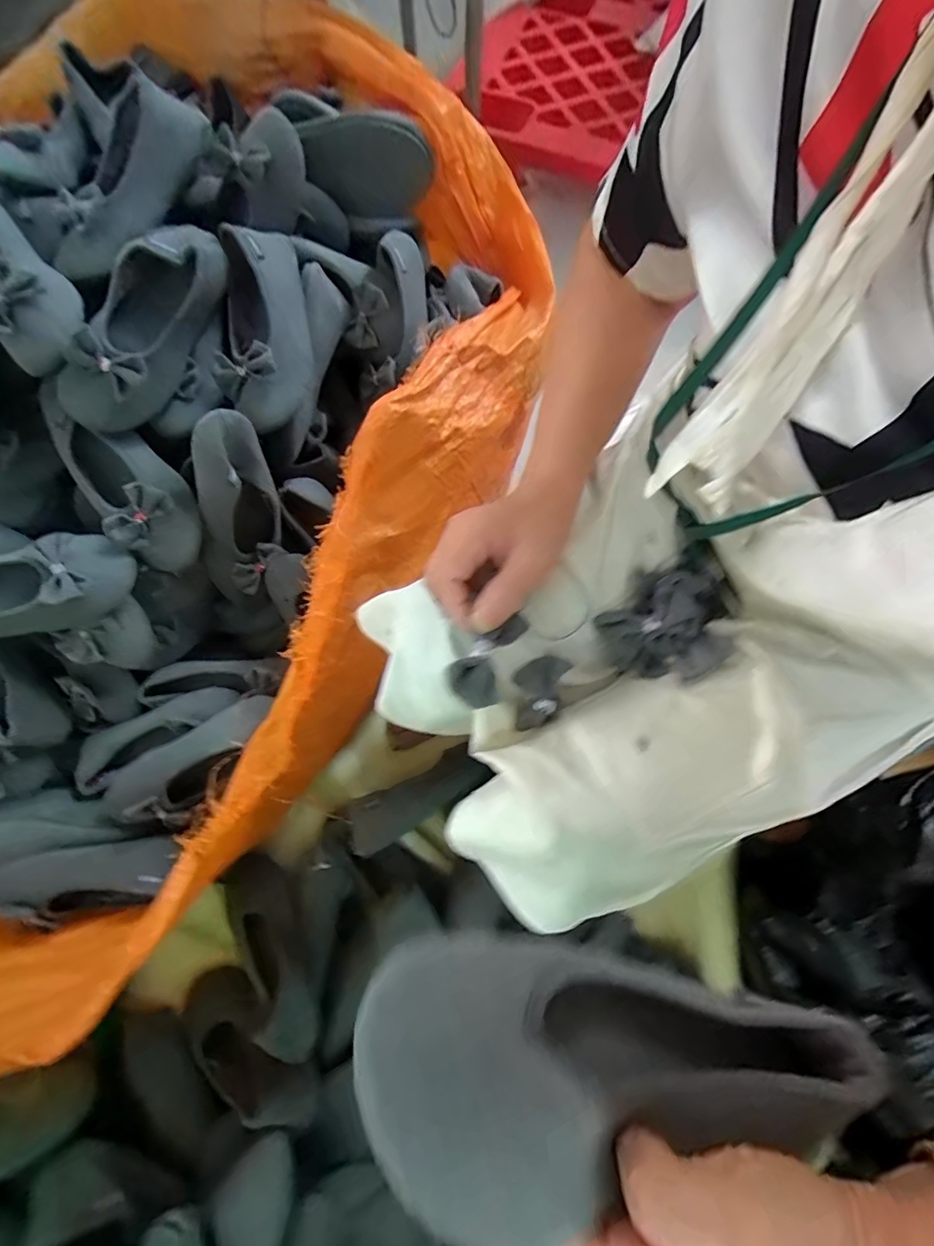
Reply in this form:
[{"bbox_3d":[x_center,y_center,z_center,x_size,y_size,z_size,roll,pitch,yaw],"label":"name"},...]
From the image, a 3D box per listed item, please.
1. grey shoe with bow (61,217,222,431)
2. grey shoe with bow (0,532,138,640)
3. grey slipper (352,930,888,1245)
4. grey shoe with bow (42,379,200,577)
[{"bbox_3d":[-0.342,-0.332,0.549,0.093,0.058,0.244,18,73,5],"label":"grey shoe with bow"},{"bbox_3d":[-0.489,-0.040,0.540,0.227,0.075,0.103,-19,74,-7],"label":"grey shoe with bow"},{"bbox_3d":[0.071,0.195,0.211,0.241,0.105,0.057,21,106,-5],"label":"grey slipper"},{"bbox_3d":[-0.387,-0.163,0.571,0.095,0.050,0.223,-40,96,-12],"label":"grey shoe with bow"}]

